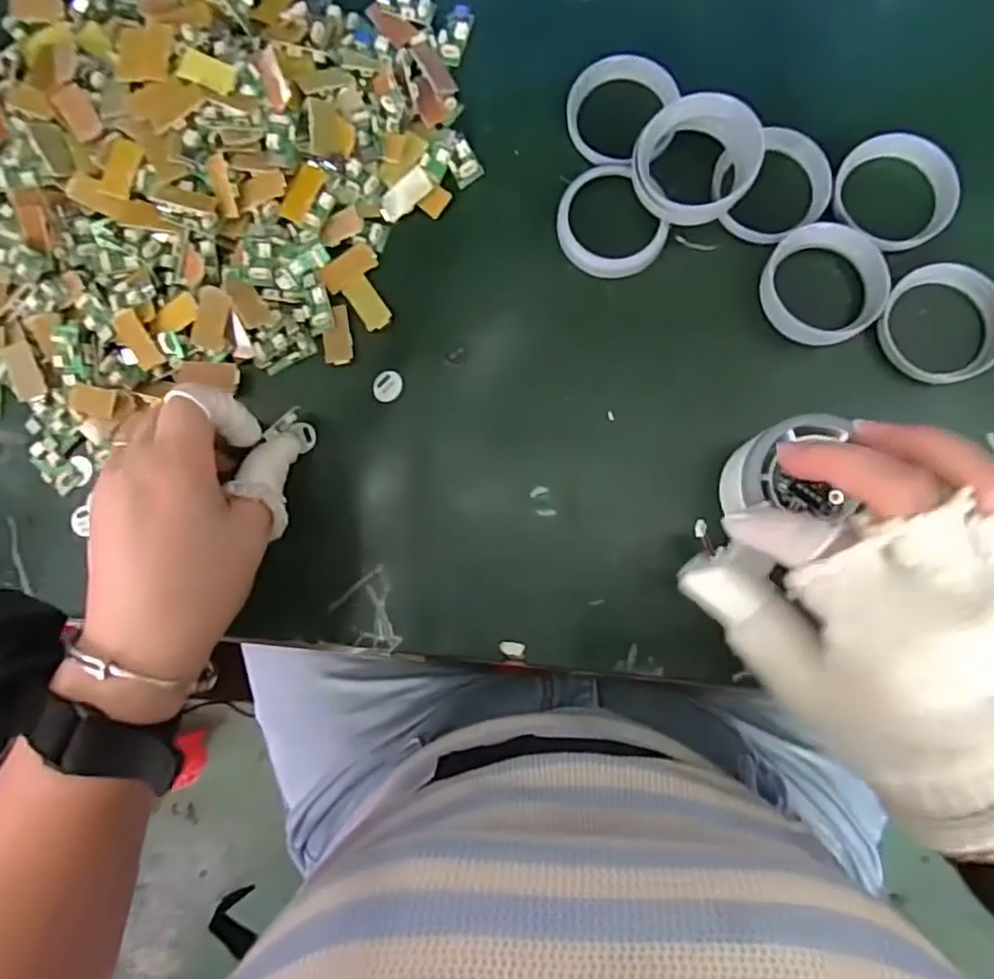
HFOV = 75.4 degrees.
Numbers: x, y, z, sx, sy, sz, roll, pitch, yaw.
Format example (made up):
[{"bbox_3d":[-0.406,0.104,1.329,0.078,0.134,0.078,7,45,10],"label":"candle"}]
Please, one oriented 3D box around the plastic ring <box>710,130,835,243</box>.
[{"bbox_3d":[0.142,-0.157,0.336,0.059,0.015,0.054,0,85,4],"label":"plastic ring"}]

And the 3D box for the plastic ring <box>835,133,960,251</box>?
[{"bbox_3d":[0.206,-0.153,0.332,0.058,0.017,0.053,0,85,4],"label":"plastic ring"}]

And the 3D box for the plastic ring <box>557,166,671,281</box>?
[{"bbox_3d":[0.058,-0.141,0.342,0.052,0.008,0.061,-31,84,1],"label":"plastic ring"}]

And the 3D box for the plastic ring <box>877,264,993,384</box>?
[{"bbox_3d":[0.223,-0.081,0.321,0.060,0.015,0.053,36,89,6],"label":"plastic ring"}]

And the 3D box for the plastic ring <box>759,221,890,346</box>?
[{"bbox_3d":[0.166,-0.104,0.329,0.055,0.021,0.059,0,85,4],"label":"plastic ring"}]

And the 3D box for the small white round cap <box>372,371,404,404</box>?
[{"bbox_3d":[-0.058,-0.055,0.339,0.017,0.004,0.016,0,85,4],"label":"small white round cap"}]

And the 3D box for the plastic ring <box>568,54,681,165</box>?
[{"bbox_3d":[0.067,-0.203,0.348,0.057,0.016,0.056,0,85,4],"label":"plastic ring"}]

